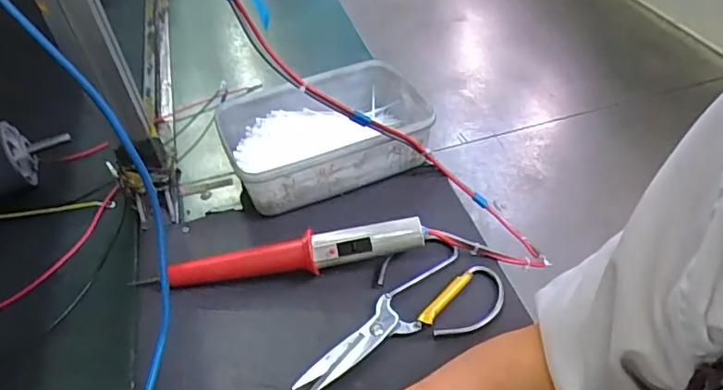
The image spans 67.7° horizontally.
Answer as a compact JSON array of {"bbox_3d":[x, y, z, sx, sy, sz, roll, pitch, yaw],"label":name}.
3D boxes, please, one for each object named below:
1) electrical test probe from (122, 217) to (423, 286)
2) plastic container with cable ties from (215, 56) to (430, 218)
[{"bbox_3d":[-0.071,0.060,0.515,0.260,0.042,0.029,-7,45,0],"label":"electrical test probe"},{"bbox_3d":[-0.043,-0.069,0.629,0.222,0.074,0.165,-20,47,-13],"label":"plastic container with cable ties"}]

